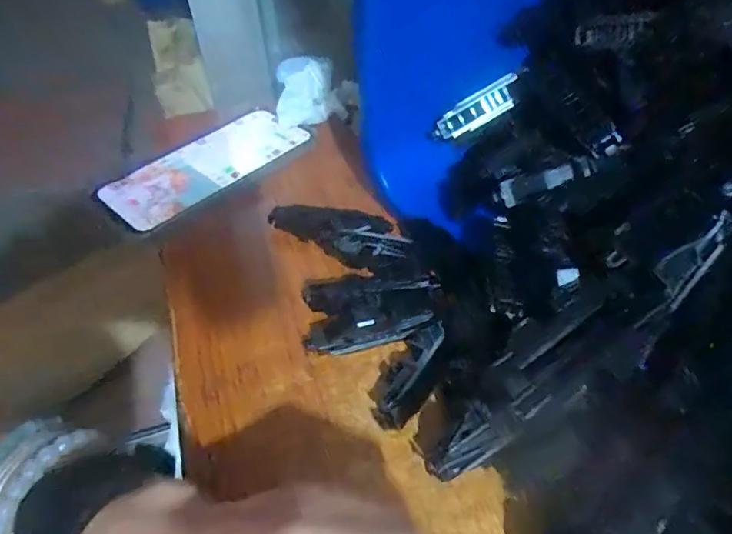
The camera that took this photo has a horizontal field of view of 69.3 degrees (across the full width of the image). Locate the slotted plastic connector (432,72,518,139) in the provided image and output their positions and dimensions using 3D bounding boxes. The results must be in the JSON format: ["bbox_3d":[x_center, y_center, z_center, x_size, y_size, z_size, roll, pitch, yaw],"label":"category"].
[{"bbox_3d":[0.076,-0.108,0.366,0.064,0.018,0.015,-32,47,9],"label":"slotted plastic connector"}]

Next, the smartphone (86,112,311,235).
[{"bbox_3d":[-0.124,-0.078,0.413,0.071,0.010,0.159,33,55,31],"label":"smartphone"}]

